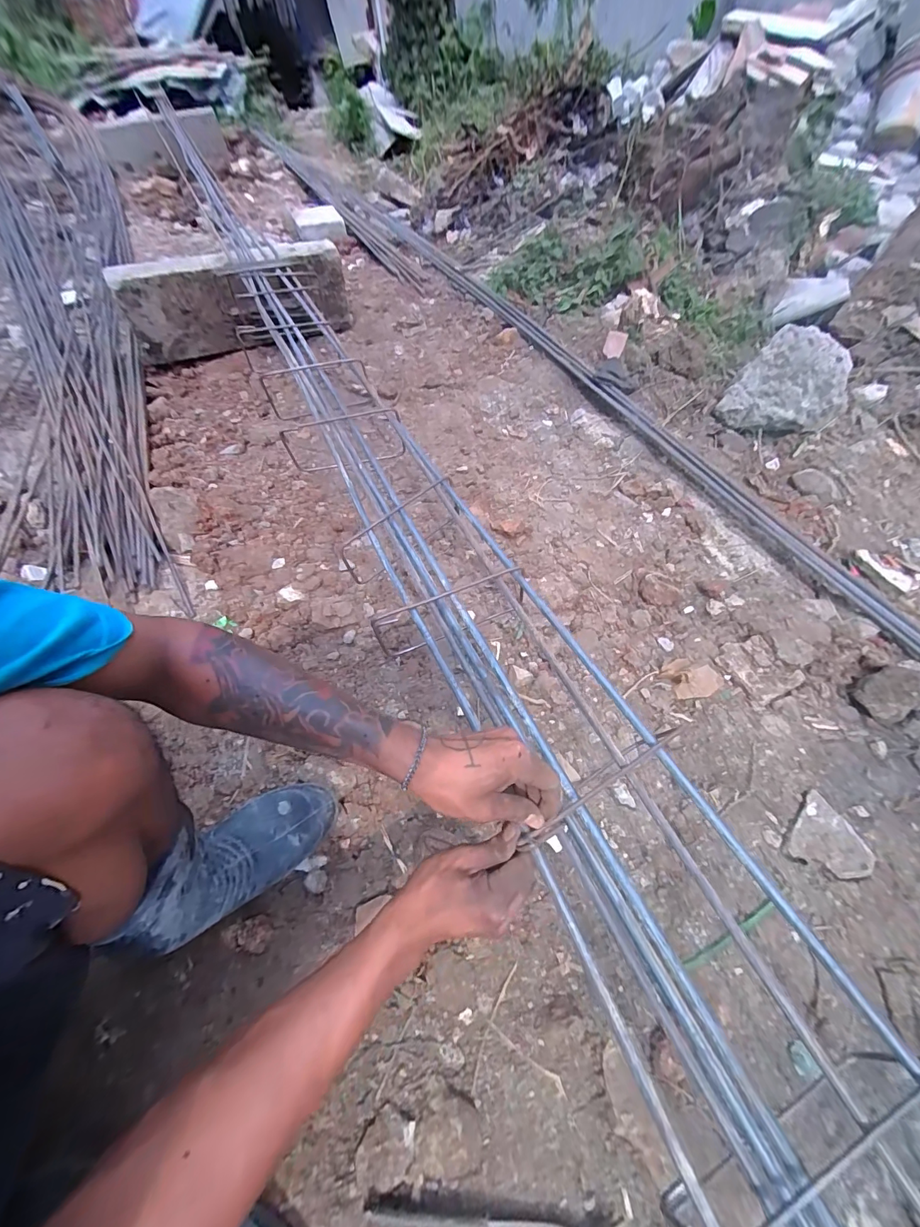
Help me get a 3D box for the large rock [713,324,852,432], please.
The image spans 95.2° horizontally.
[{"bbox_3d":[0.797,-0.553,1.013,0.240,0.142,0.223,-30,60,-20],"label":"large rock"}]

